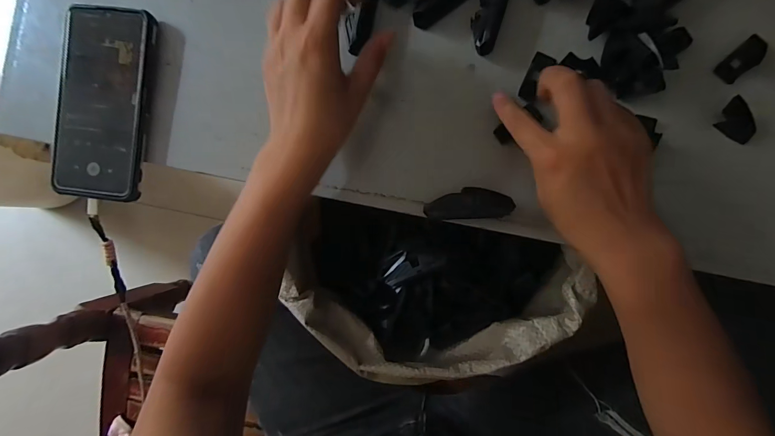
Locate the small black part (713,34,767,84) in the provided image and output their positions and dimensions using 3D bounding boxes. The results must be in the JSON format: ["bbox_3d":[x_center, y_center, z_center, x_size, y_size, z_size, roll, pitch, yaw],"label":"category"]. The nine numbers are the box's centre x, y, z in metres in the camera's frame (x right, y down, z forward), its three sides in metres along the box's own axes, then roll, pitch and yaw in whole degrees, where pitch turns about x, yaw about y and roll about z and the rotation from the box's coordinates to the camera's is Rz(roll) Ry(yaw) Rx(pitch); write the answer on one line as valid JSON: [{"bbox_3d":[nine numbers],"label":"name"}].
[{"bbox_3d":[0.290,-0.129,0.288,0.041,0.004,0.020,-42,86,3],"label":"small black part"}]

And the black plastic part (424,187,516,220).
[{"bbox_3d":[0.068,-0.012,0.300,0.071,0.018,0.025,-3,89,4],"label":"black plastic part"}]

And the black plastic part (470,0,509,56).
[{"bbox_3d":[0.087,-0.175,0.296,0.024,0.018,0.071,18,90,5],"label":"black plastic part"}]

